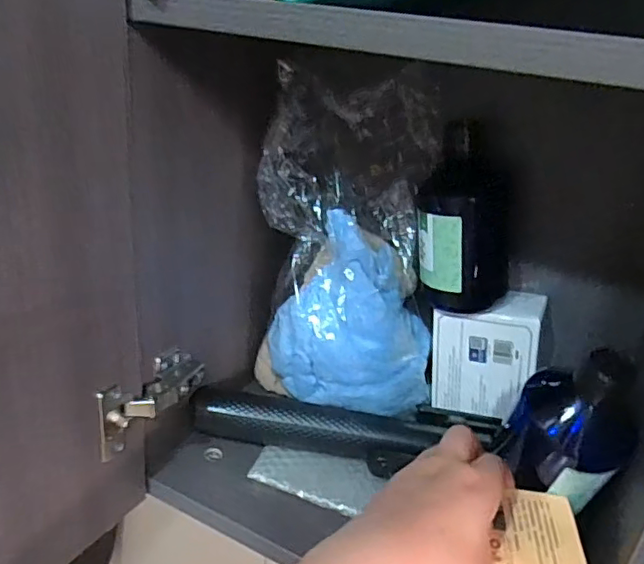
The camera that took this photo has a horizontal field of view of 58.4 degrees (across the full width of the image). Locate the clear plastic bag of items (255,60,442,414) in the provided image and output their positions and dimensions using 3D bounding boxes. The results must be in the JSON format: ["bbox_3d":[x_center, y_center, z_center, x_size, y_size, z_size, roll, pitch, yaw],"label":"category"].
[{"bbox_3d":[0.025,-0.023,0.495,0.155,0.269,0.091,5,25,-1],"label":"clear plastic bag of items"}]

